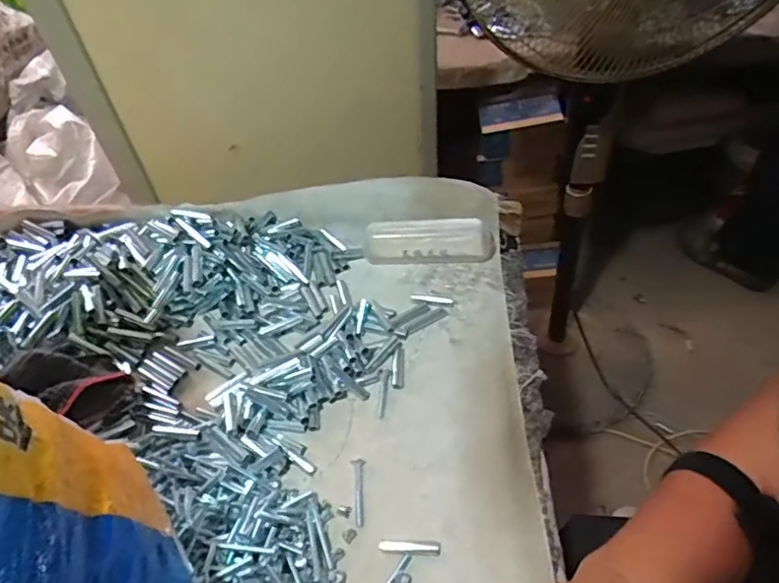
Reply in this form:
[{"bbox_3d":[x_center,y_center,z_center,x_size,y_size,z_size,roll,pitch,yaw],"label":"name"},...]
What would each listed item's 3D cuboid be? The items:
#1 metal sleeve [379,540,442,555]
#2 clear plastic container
[{"bbox_3d":[0.016,0.201,0.440,0.047,0.006,0.011,0,50,6],"label":"metal sleeve"},{"bbox_3d":[0.045,-0.058,0.630,0.144,0.048,0.027,-4,49,3],"label":"clear plastic container"}]

